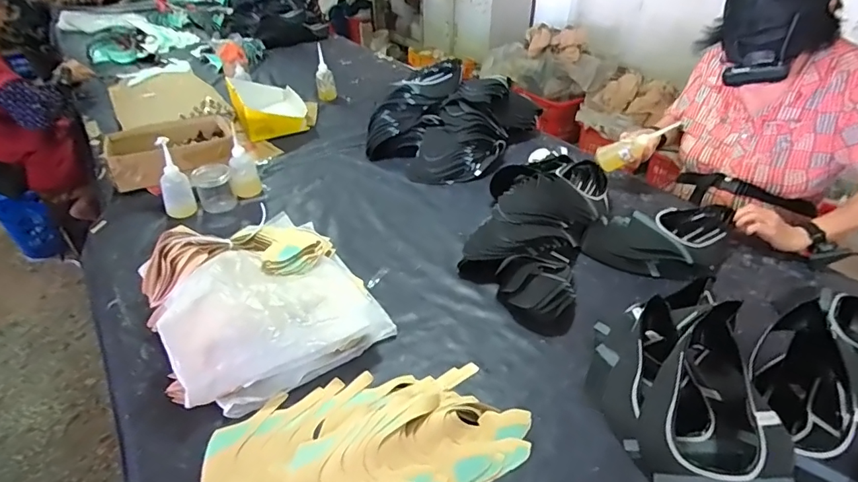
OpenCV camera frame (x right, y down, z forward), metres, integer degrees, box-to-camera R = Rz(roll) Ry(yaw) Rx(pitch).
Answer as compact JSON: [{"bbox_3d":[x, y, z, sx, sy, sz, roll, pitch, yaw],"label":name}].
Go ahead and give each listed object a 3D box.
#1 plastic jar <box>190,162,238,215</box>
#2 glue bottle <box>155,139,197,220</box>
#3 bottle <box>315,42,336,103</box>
[{"bbox_3d":[-0.525,-0.133,1.134,0.084,0.085,0.069,-25,44,-29],"label":"plastic jar"},{"bbox_3d":[-0.595,-0.136,1.069,0.066,0.193,0.053,-8,38,-10],"label":"glue bottle"},{"bbox_3d":[-0.372,-0.595,1.648,0.066,0.178,0.069,-8,38,-10],"label":"bottle"}]

